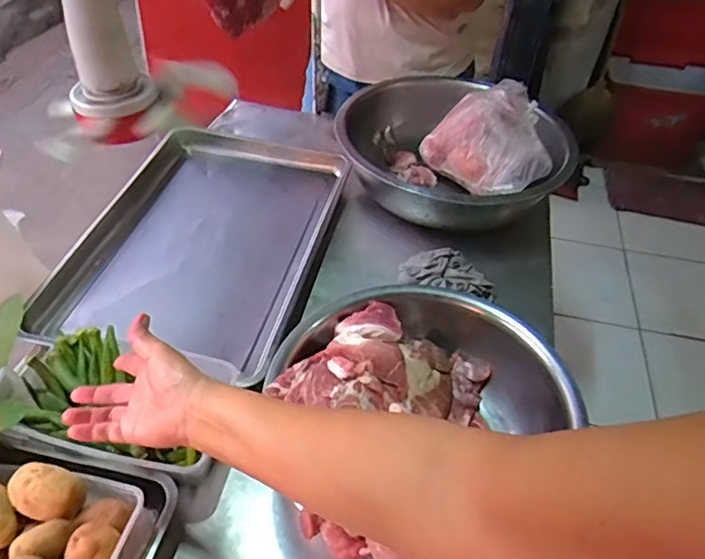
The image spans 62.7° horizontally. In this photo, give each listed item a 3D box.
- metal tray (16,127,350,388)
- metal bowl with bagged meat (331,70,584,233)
[{"bbox_3d":[-0.259,-0.074,1.034,0.404,0.067,0.572,10,44,5],"label":"metal tray"},{"bbox_3d":[0.202,-0.270,1.136,0.435,0.194,0.436,3,44,-3],"label":"metal bowl with bagged meat"}]

